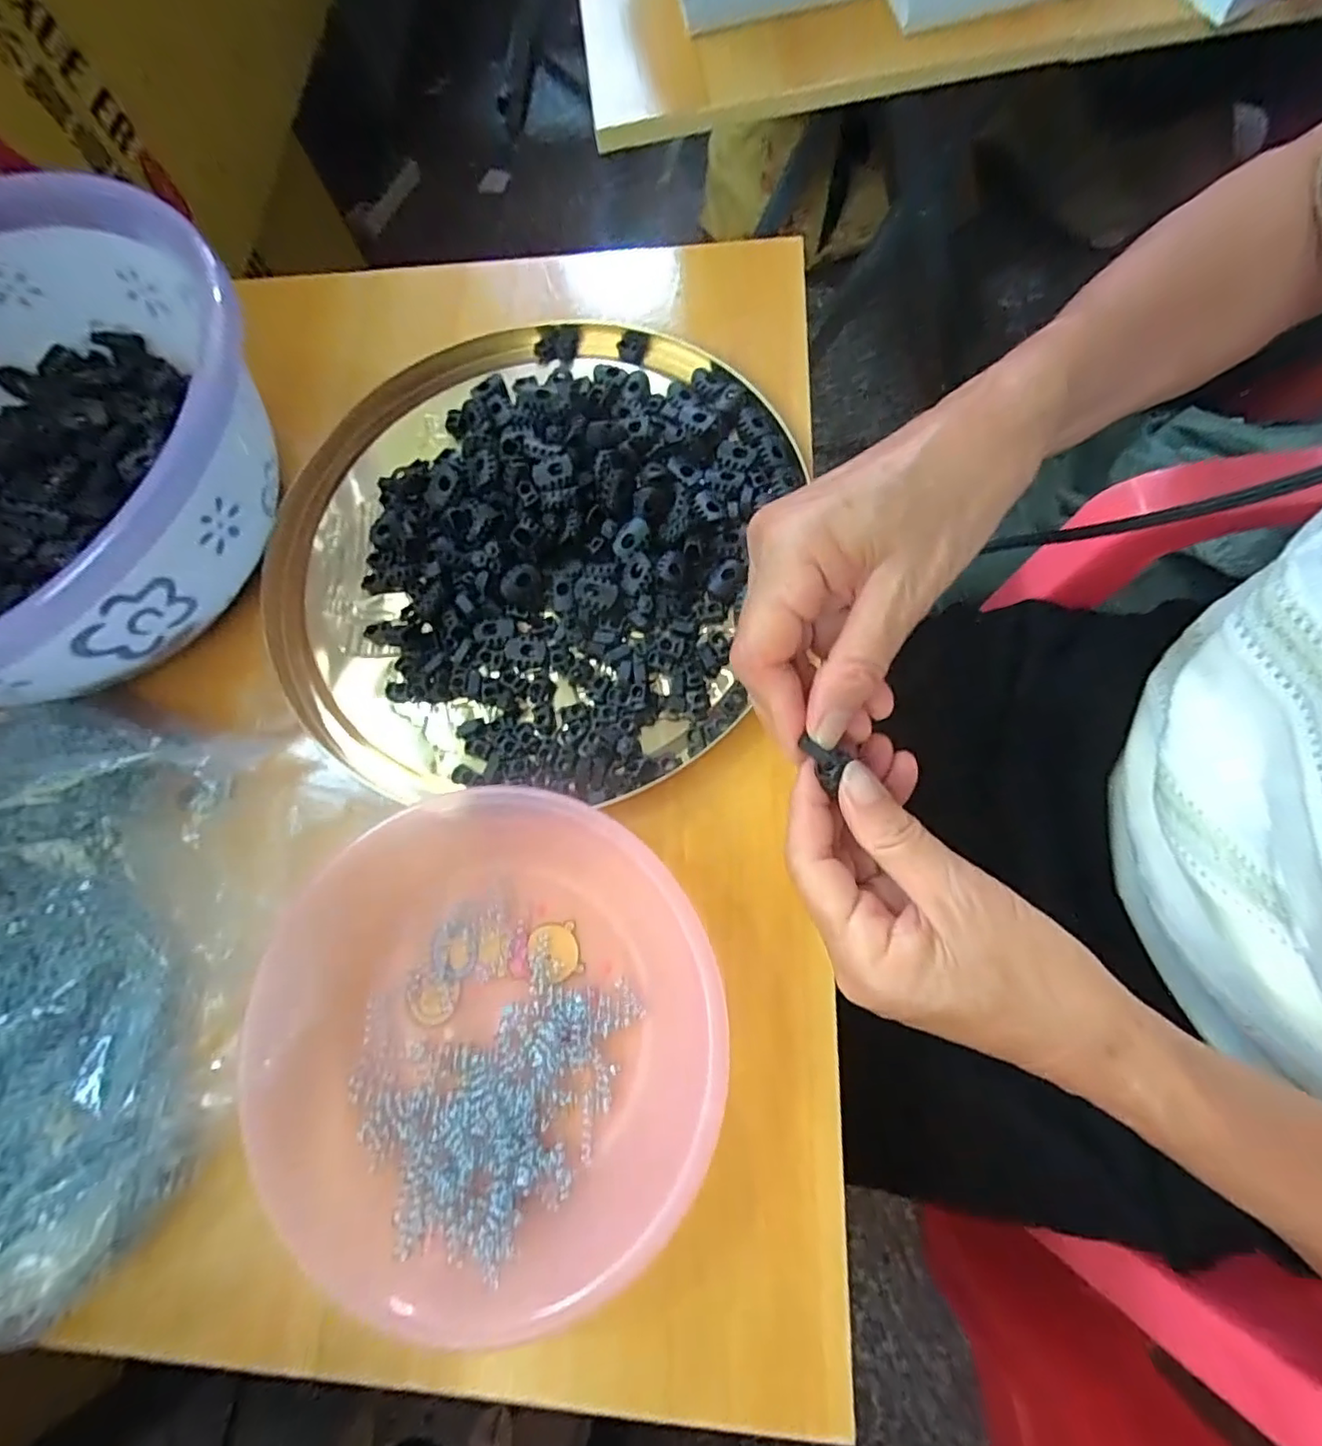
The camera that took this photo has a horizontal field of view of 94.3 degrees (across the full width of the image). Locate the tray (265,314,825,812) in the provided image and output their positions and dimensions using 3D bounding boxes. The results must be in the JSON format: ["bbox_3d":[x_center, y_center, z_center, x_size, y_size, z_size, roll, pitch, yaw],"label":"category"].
[{"bbox_3d":[-0.075,-0.102,0.337,0.272,0.041,0.291,13,74,9],"label":"tray"}]

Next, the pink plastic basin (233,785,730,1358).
[{"bbox_3d":[-0.079,0.127,0.256,0.200,0.052,0.185,-2,72,5],"label":"pink plastic basin"}]

